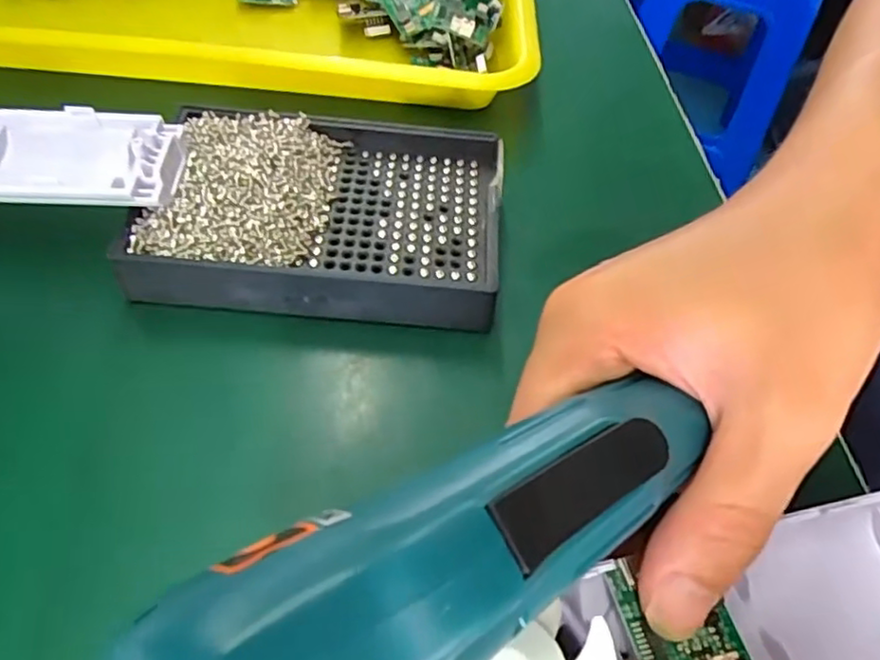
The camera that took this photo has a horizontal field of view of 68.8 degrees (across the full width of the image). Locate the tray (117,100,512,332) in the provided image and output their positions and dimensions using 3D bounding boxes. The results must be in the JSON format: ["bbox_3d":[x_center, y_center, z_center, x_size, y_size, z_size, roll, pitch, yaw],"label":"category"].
[{"bbox_3d":[-0.044,-0.047,0.255,0.131,0.025,0.090,6,53,-1],"label":"tray"}]

